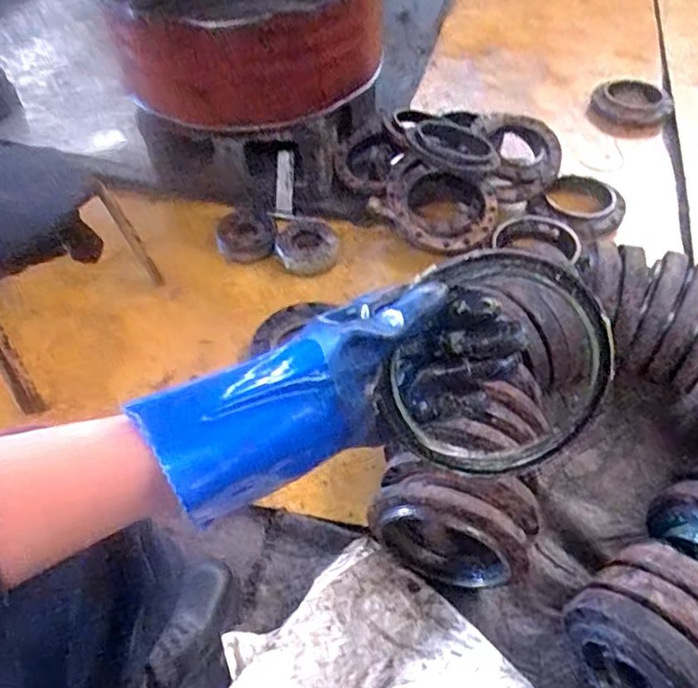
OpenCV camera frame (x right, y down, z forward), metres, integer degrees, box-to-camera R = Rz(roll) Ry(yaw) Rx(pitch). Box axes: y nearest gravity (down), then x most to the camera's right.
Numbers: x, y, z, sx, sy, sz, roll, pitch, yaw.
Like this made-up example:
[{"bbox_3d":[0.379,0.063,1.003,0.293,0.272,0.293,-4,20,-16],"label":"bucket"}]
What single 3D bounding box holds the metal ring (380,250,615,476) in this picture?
[{"bbox_3d":[0.104,0.021,0.398,0.142,0.158,0.014,23,13,-8],"label":"metal ring"}]

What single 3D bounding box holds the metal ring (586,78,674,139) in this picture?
[{"bbox_3d":[0.688,-0.578,1.461,0.176,0.054,0.186,-1,50,1],"label":"metal ring"}]

